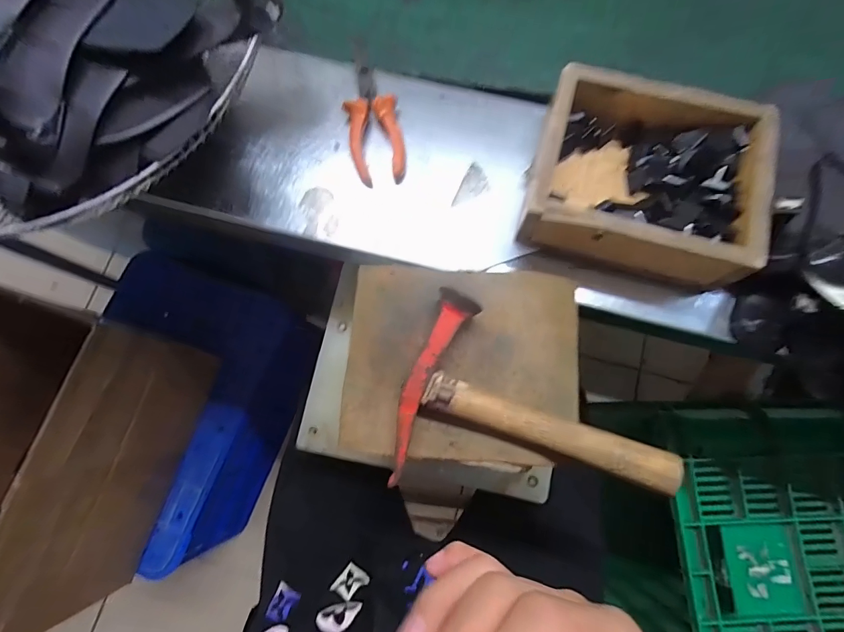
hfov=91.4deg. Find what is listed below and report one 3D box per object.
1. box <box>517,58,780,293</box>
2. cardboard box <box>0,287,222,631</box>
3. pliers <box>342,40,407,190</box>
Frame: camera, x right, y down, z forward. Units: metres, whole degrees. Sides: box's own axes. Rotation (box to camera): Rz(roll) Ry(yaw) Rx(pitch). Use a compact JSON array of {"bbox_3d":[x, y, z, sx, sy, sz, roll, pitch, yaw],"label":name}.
[{"bbox_3d":[0.190,-0.120,0.362,0.180,0.062,0.162,15,77,5],"label":"box"},{"bbox_3d":[-0.636,0.240,0.654,0.325,0.324,0.507,16,77,5],"label":"cardboard box"},{"bbox_3d":[-0.050,-0.201,0.410,0.051,0.028,0.143,-10,76,-1],"label":"pliers"}]

